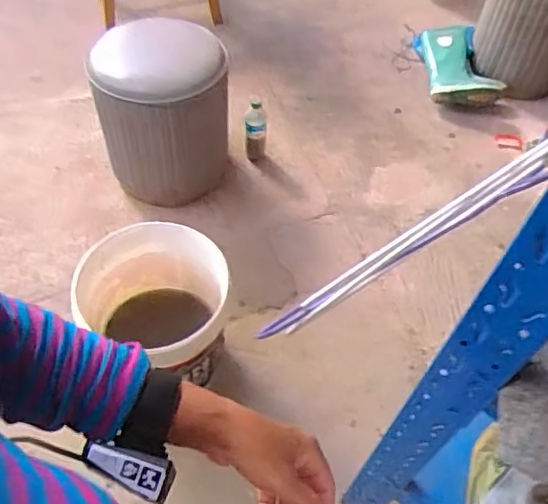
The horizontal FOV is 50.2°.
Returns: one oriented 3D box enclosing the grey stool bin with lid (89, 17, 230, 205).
[{"bbox_3d":[-0.310,-0.397,1.678,0.365,0.436,0.400,3,54,-3],"label":"grey stool bin with lid"}]

